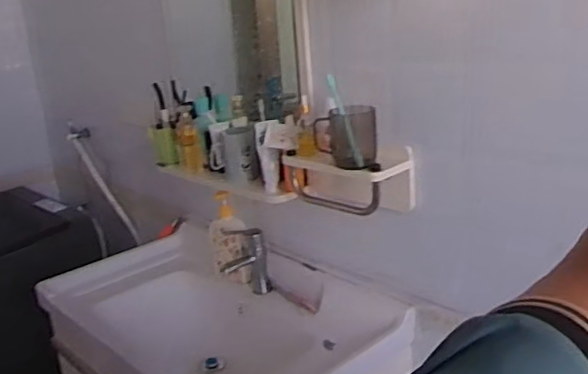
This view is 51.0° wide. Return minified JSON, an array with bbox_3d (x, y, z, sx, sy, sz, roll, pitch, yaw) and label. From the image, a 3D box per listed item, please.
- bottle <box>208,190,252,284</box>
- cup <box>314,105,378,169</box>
[{"bbox_3d":[-0.156,0.127,1.471,0.089,0.200,0.073,7,22,32],"label":"bottle"},{"bbox_3d":[0.093,-0.087,1.105,0.113,0.100,0.095,-3,18,3],"label":"cup"}]

